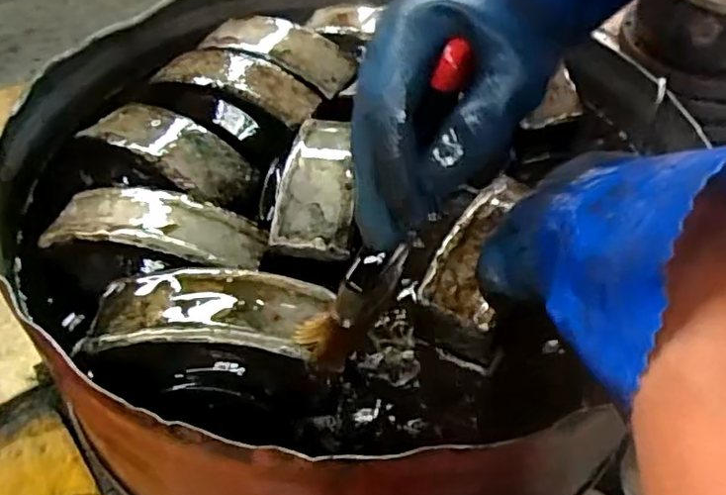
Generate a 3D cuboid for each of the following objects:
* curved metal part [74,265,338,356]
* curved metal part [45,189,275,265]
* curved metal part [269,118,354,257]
[{"bbox_3d":[-0.096,0.038,0.403,0.144,0.018,0.062,3,49,0],"label":"curved metal part"},{"bbox_3d":[-0.150,-0.016,0.465,0.152,0.025,0.057,10,49,6],"label":"curved metal part"},{"bbox_3d":[-0.032,-0.060,0.519,0.064,0.032,0.161,5,49,1],"label":"curved metal part"}]

